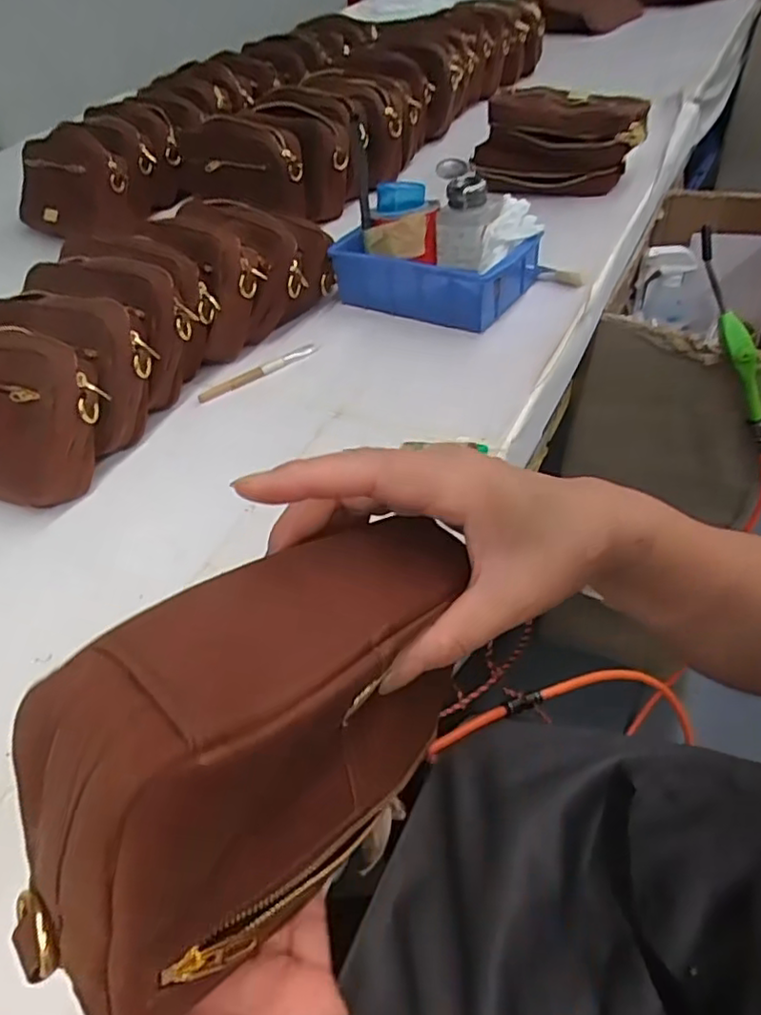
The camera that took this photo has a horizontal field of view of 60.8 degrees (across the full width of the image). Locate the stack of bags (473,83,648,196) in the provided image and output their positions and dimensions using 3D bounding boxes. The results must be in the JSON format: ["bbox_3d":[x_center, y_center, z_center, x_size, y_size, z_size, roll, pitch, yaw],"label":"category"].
[{"bbox_3d":[0.230,-0.479,0.857,0.213,0.114,0.067,12,48,19],"label":"stack of bags"}]

